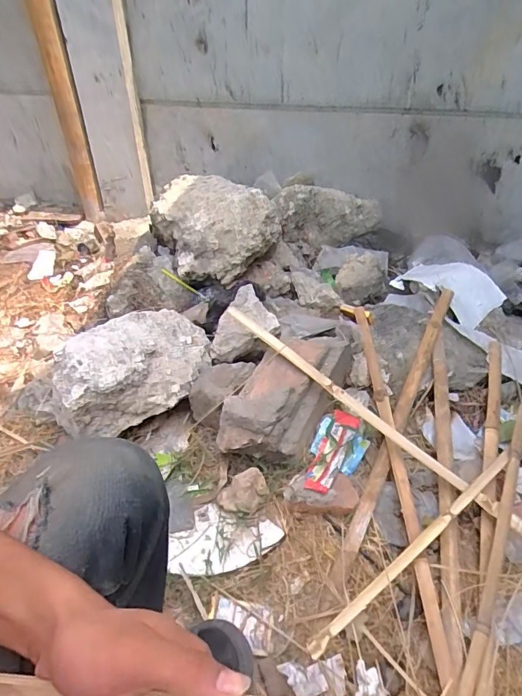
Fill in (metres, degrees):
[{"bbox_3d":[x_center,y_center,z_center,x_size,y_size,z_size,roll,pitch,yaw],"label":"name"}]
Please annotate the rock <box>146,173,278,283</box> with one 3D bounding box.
[{"bbox_3d":[-0.133,-0.353,1.309,0.343,0.212,0.357,-9,41,-10],"label":"rock"}]

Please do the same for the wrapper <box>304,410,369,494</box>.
[{"bbox_3d":[0.145,0.219,0.928,0.106,0.036,0.203,23,46,25],"label":"wrapper"}]

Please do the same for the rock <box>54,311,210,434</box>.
[{"bbox_3d":[-0.266,0.019,0.964,0.360,0.116,0.236,-32,49,-31],"label":"rock"}]

